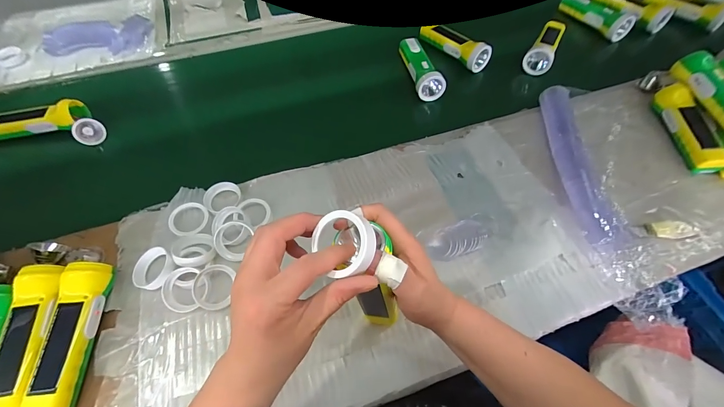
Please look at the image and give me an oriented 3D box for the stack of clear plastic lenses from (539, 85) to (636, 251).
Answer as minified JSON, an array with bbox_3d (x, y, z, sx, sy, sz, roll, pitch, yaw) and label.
[{"bbox_3d":[0.337,-0.071,0.491,0.049,0.042,0.300,2,58,2],"label":"stack of clear plastic lenses"}]

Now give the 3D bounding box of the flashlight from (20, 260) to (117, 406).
[{"bbox_3d":[-0.333,0.150,0.356,0.041,0.043,0.162,-2,58,-1],"label":"flashlight"}]

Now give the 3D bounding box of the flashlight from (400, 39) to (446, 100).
[{"bbox_3d":[0.114,-0.269,0.614,0.049,0.045,0.141,-14,59,-8],"label":"flashlight"}]

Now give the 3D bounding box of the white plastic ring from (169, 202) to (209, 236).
[{"bbox_3d":[-0.247,0.022,0.445,0.051,0.013,0.050,2,74,-9],"label":"white plastic ring"}]

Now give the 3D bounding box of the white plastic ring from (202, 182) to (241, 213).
[{"bbox_3d":[-0.211,-0.010,0.471,0.052,0.011,0.052,0,58,0],"label":"white plastic ring"}]

